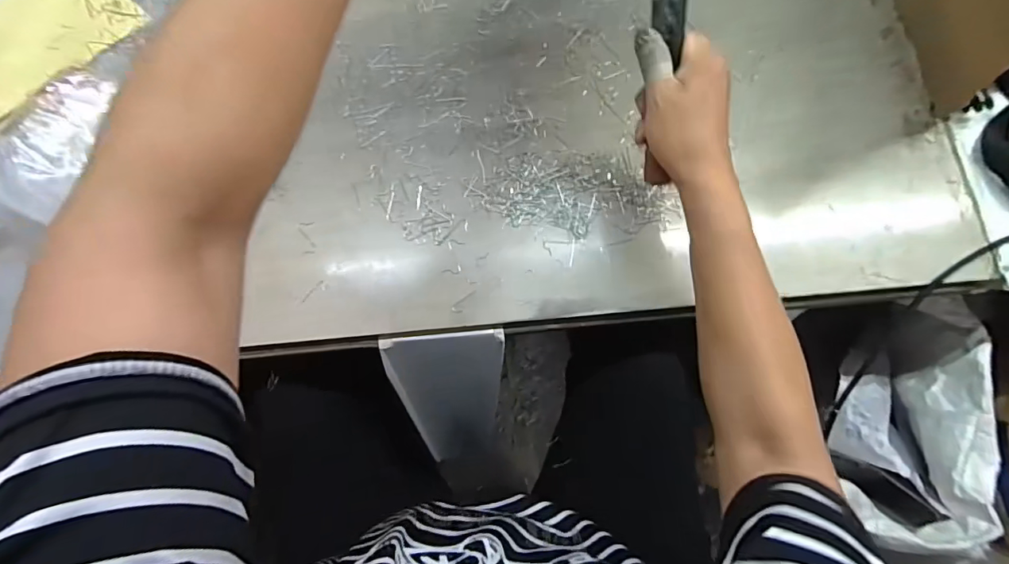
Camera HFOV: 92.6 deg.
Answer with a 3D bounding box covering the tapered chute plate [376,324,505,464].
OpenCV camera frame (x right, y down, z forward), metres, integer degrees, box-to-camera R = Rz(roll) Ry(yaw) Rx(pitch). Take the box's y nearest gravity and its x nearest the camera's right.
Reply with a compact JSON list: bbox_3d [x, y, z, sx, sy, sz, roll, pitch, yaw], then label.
[{"bbox_3d":[-0.052,0.120,0.481,0.111,0.016,0.152,-5,115,2],"label":"tapered chute plate"}]

